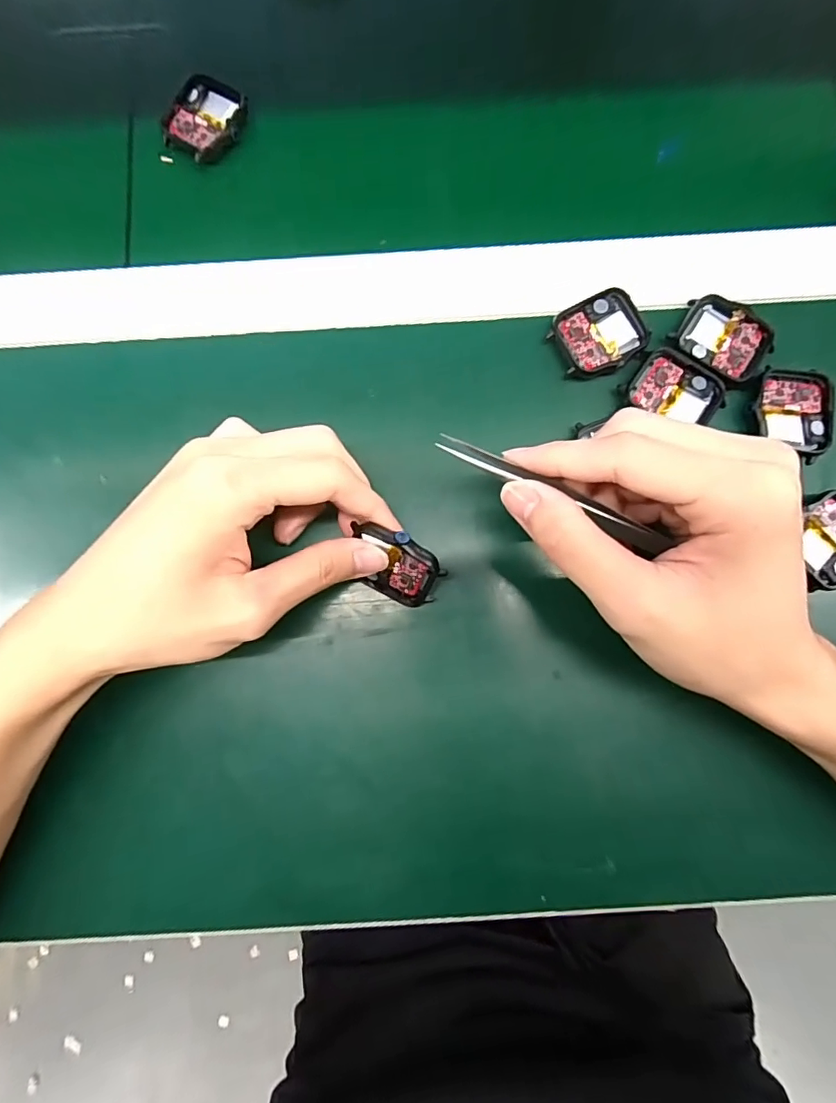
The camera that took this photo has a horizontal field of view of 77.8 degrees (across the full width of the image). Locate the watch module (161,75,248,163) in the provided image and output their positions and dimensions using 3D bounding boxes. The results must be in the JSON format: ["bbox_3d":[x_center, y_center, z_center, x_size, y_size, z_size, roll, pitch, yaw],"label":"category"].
[{"bbox_3d":[-0.119,-0.242,0.291,0.038,0.008,0.044,25,85,3],"label":"watch module"}]

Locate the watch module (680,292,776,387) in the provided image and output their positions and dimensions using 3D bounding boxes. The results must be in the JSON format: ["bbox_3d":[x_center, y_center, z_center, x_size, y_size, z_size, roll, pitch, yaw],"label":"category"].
[{"bbox_3d":[0.158,-0.109,0.265,0.045,0.004,0.036,37,86,4],"label":"watch module"}]

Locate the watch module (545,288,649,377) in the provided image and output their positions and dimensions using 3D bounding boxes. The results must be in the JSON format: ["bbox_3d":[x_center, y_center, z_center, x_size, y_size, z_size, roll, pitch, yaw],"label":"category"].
[{"bbox_3d":[0.093,-0.113,0.266,0.045,0.005,0.039,-28,84,-2],"label":"watch module"}]

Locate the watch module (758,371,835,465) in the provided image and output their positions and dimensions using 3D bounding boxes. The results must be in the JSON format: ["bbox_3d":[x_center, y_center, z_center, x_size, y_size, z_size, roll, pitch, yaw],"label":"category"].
[{"bbox_3d":[0.190,-0.070,0.261,0.035,0.005,0.045,3,84,1],"label":"watch module"}]

